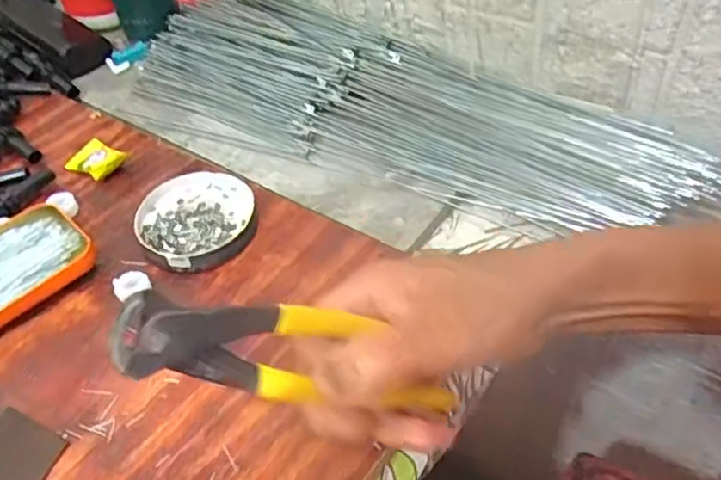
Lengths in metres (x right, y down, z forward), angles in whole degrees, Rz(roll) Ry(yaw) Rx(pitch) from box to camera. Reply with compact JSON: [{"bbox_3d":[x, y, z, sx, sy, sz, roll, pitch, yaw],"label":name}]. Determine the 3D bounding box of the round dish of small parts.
[{"bbox_3d":[-0.114,-0.013,0.463,0.080,0.016,0.082,-3,47,3],"label":"round dish of small parts"}]

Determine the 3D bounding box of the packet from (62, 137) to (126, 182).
[{"bbox_3d":[-0.208,-0.063,0.517,0.055,0.014,0.030,16,49,37],"label":"packet"}]

